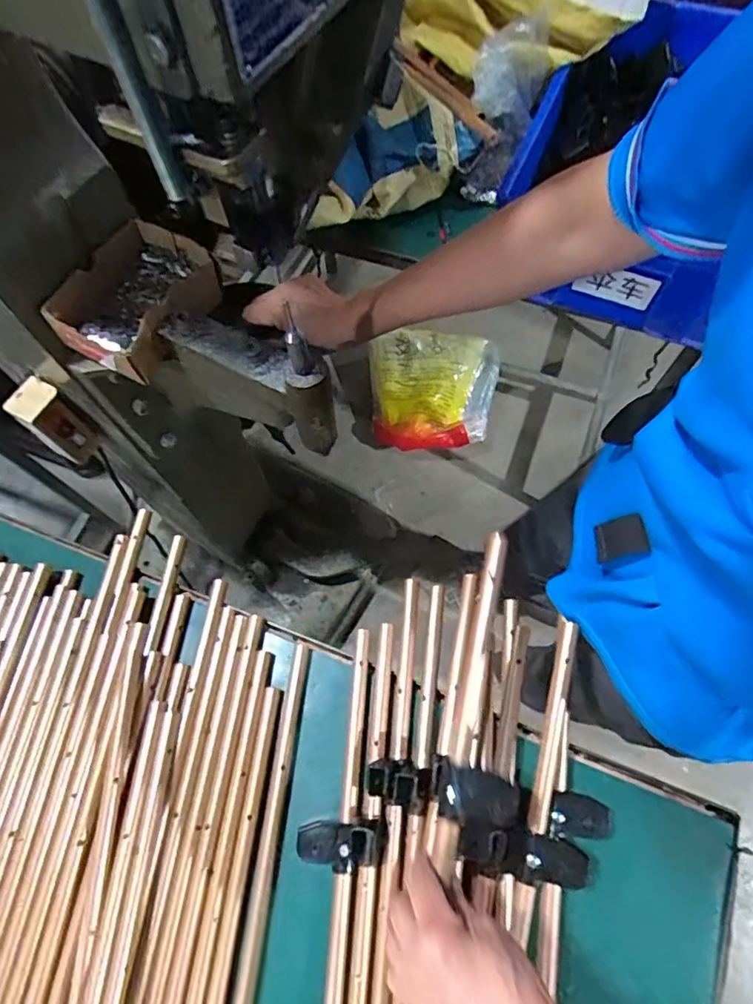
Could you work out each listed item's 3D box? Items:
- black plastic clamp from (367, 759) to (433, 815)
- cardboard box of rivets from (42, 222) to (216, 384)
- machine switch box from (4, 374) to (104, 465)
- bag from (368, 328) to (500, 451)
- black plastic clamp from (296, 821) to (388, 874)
[{"bbox_3d":[0.020,0.259,0.510,0.058,0.040,0.037,17,68,10],"label":"black plastic clamp"},{"bbox_3d":[-0.231,-0.200,0.550,0.115,0.057,0.158,28,71,14],"label":"cardboard box of rivets"},{"bbox_3d":[-0.389,-0.097,0.673,0.051,0.114,0.052,33,72,12],"label":"machine switch box"},{"bbox_3d":[0.139,-0.274,1.450,0.319,0.172,0.273,9,67,7],"label":"bag"},{"bbox_3d":[-0.031,0.308,0.497,0.091,0.036,0.046,-6,66,-1],"label":"black plastic clamp"}]

